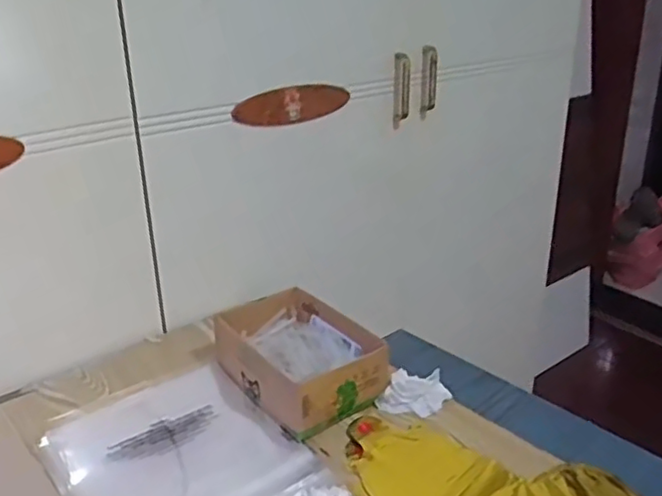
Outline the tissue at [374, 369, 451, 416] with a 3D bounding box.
[{"bbox_3d":[0.092,0.159,0.727,0.077,0.029,0.046,2,23,5],"label":"tissue"}]

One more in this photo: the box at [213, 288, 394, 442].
[{"bbox_3d":[-0.035,0.124,0.747,0.130,0.065,0.180,-16,28,-33],"label":"box"}]

